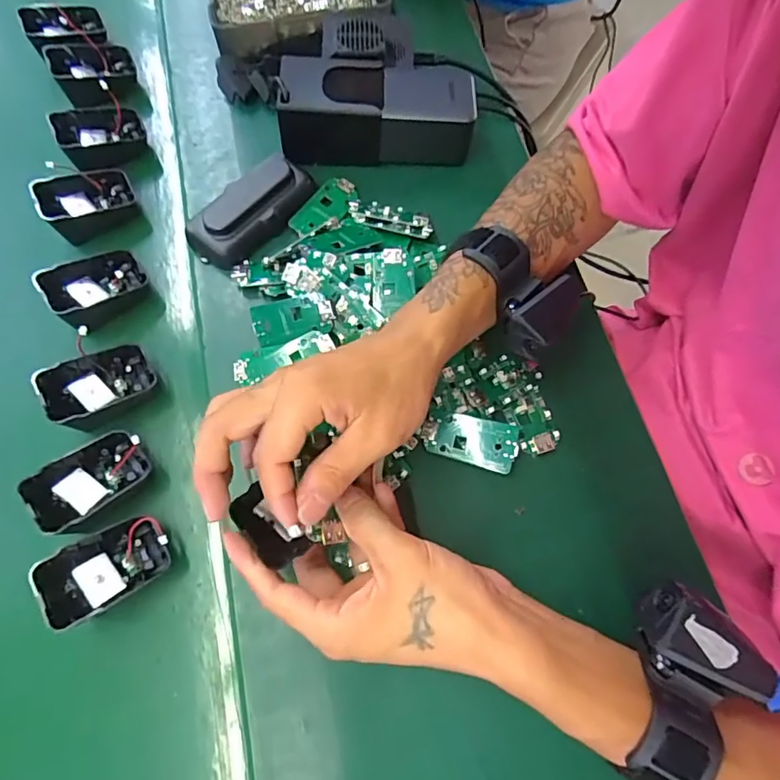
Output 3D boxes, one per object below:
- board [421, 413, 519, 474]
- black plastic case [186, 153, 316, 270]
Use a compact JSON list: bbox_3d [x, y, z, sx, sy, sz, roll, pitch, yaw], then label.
[{"bbox_3d":[0.054,0.033,0.349,0.063,0.004,0.031,15,87,14],"label":"board"},{"bbox_3d":[-0.110,-0.143,0.414,0.050,0.032,0.104,32,74,13],"label":"black plastic case"}]

